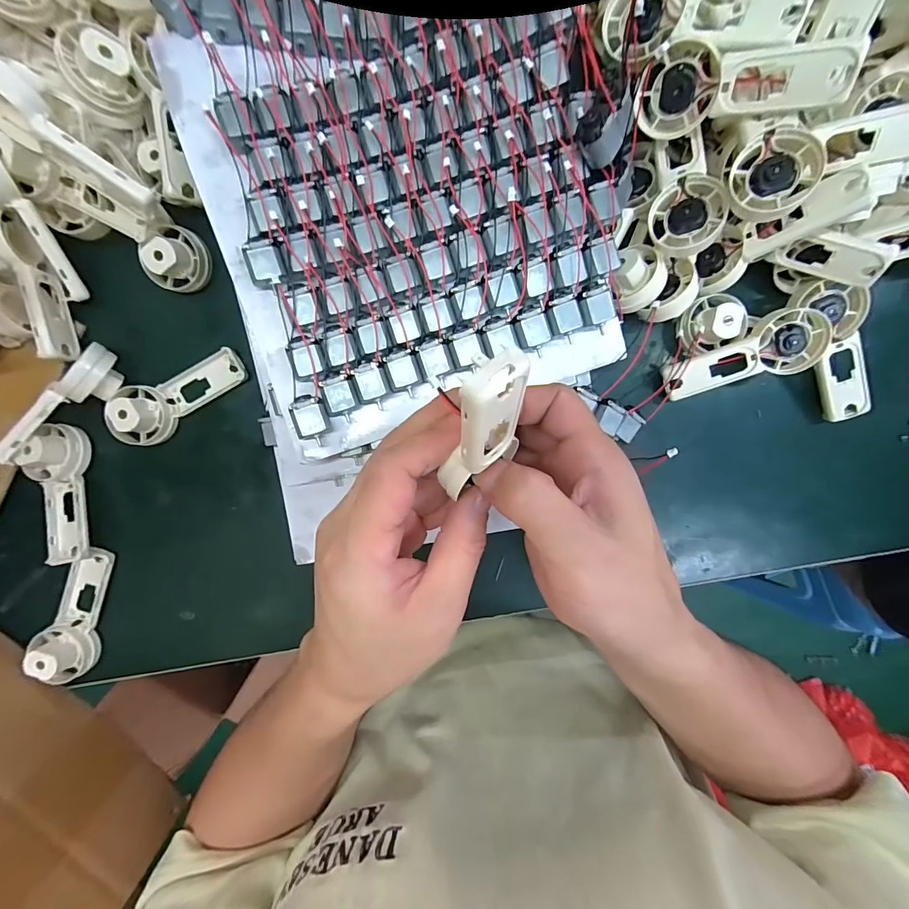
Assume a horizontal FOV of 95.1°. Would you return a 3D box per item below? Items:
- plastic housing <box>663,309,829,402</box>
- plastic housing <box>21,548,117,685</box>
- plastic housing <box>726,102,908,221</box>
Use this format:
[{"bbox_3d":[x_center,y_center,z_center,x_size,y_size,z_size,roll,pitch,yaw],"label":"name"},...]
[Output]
[{"bbox_3d":[0.184,-0.065,0.268,0.095,0.015,0.038,-14,105,14],"label":"plastic housing"},{"bbox_3d":[-0.265,0.110,0.289,0.037,0.023,0.090,13,81,-1],"label":"plastic housing"},{"bbox_3d":[0.191,-0.157,0.218,0.092,0.030,0.041,-25,93,2],"label":"plastic housing"}]

